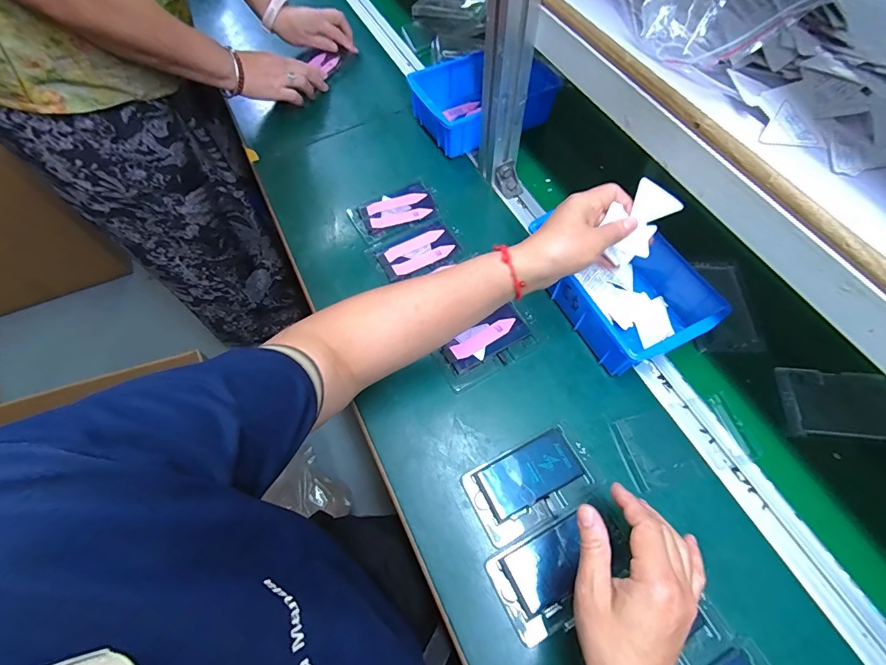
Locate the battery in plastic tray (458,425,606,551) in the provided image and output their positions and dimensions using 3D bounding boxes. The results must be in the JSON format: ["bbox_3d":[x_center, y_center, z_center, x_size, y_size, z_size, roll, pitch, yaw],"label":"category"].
[{"bbox_3d":[0.089,0.151,0.410,0.125,0.007,0.075,-25,66,-8],"label":"battery in plastic tray"}]

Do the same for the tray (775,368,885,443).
[{"bbox_3d":[0.423,0.075,0.428,0.122,0.017,0.073,6,66,6],"label":"tray"}]

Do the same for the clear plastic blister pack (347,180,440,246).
[{"bbox_3d":[-0.066,-0.168,0.570,0.113,0.004,0.070,-27,67,-9],"label":"clear plastic blister pack"}]

